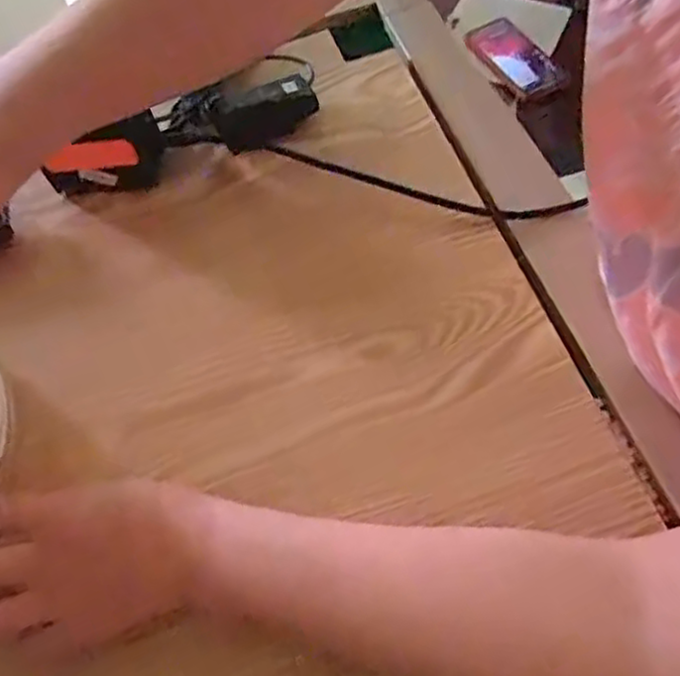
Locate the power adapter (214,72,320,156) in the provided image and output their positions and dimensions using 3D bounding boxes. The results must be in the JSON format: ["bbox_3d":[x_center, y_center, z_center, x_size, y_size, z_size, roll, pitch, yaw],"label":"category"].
[{"bbox_3d":[-0.052,-0.161,0.504,0.073,0.028,0.024,-35,63,-13],"label":"power adapter"}]

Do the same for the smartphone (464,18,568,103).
[{"bbox_3d":[0.255,-0.406,1.033,0.074,0.013,0.155,-39,74,3],"label":"smartphone"}]

